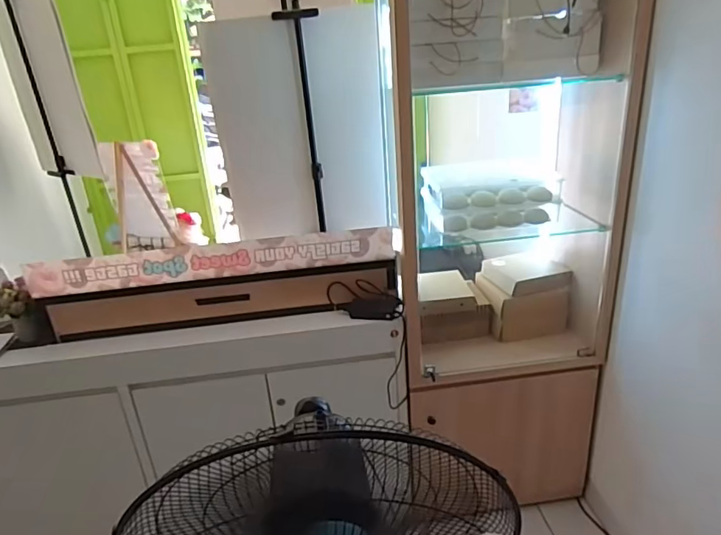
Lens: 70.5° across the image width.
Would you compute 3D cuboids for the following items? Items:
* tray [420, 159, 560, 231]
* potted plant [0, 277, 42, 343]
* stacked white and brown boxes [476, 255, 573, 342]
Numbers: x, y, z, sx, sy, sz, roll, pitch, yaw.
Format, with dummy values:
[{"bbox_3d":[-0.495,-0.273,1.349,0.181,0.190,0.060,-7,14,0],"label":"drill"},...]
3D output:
[{"bbox_3d":[0.380,-0.226,1.572,0.354,0.134,0.301,-7,24,-5],"label":"tray"},{"bbox_3d":[-0.944,0.125,1.405,0.102,0.191,0.075,17,32,40],"label":"potted plant"},{"bbox_3d":[0.529,0.089,1.670,0.240,0.194,0.232,-8,24,-6],"label":"stacked white and brown boxes"}]

